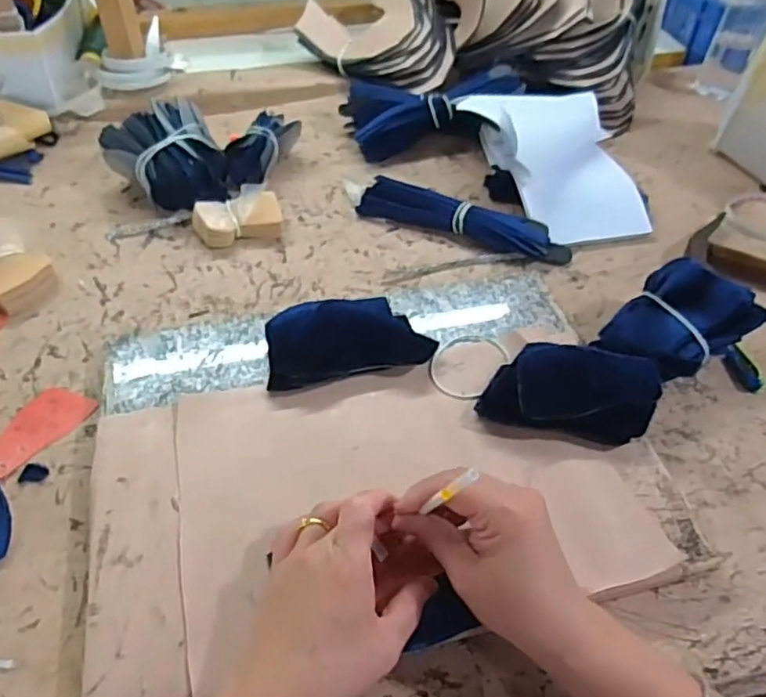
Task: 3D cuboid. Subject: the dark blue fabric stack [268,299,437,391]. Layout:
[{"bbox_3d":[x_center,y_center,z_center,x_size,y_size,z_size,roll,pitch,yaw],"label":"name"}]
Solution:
[{"bbox_3d":[-0.029,-0.008,0.526,0.132,0.012,0.086,-6,51,-8],"label":"dark blue fabric stack"}]

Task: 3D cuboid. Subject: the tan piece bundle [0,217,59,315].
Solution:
[{"bbox_3d":[-0.363,-0.081,0.597,0.110,0.038,0.074,31,55,22],"label":"tan piece bundle"}]

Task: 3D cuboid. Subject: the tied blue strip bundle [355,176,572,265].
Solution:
[{"bbox_3d":[0.086,-0.136,0.661,0.223,0.029,0.041,17,51,12],"label":"tied blue strip bundle"}]

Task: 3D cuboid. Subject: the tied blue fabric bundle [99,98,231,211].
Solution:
[{"bbox_3d":[-0.231,-0.199,0.677,0.111,0.080,0.104,-22,54,-20],"label":"tied blue fabric bundle"}]

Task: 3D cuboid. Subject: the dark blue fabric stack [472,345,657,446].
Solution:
[{"bbox_3d":[0.147,0.031,0.487,0.132,0.021,0.082,10,50,6],"label":"dark blue fabric stack"}]

